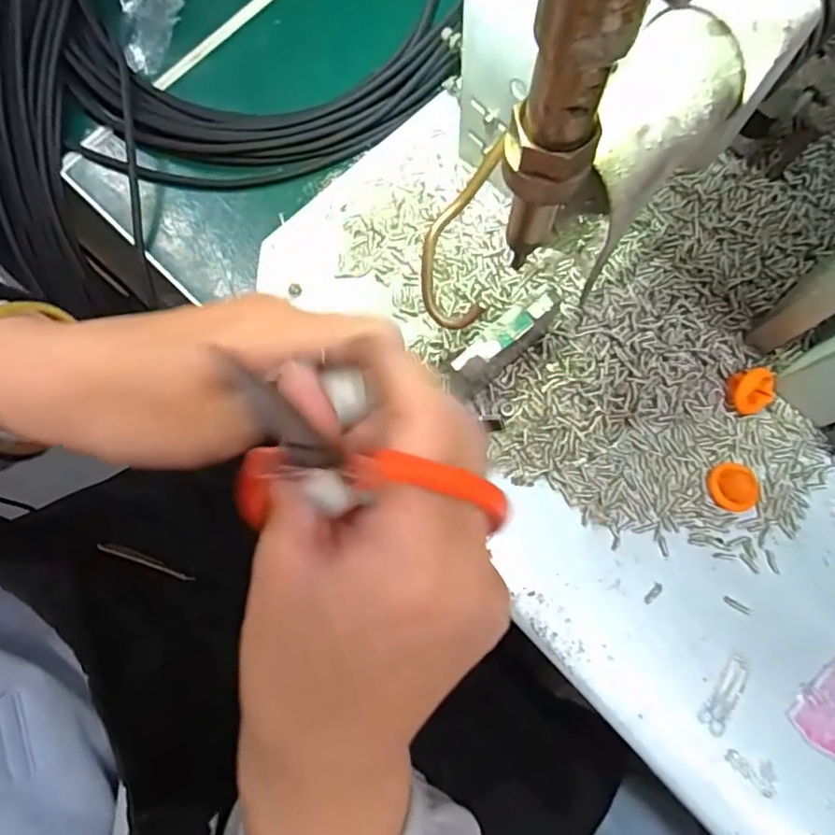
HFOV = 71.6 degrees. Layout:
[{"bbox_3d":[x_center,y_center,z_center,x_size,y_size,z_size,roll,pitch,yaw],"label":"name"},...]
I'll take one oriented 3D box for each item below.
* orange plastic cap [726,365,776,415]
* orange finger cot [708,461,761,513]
[{"bbox_3d":[0.141,-0.012,0.245,0.020,0.007,0.020,-2,115,-5],"label":"orange plastic cap"},{"bbox_3d":[0.132,0.029,0.239,0.019,0.007,0.020,-24,78,-3],"label":"orange finger cot"}]

